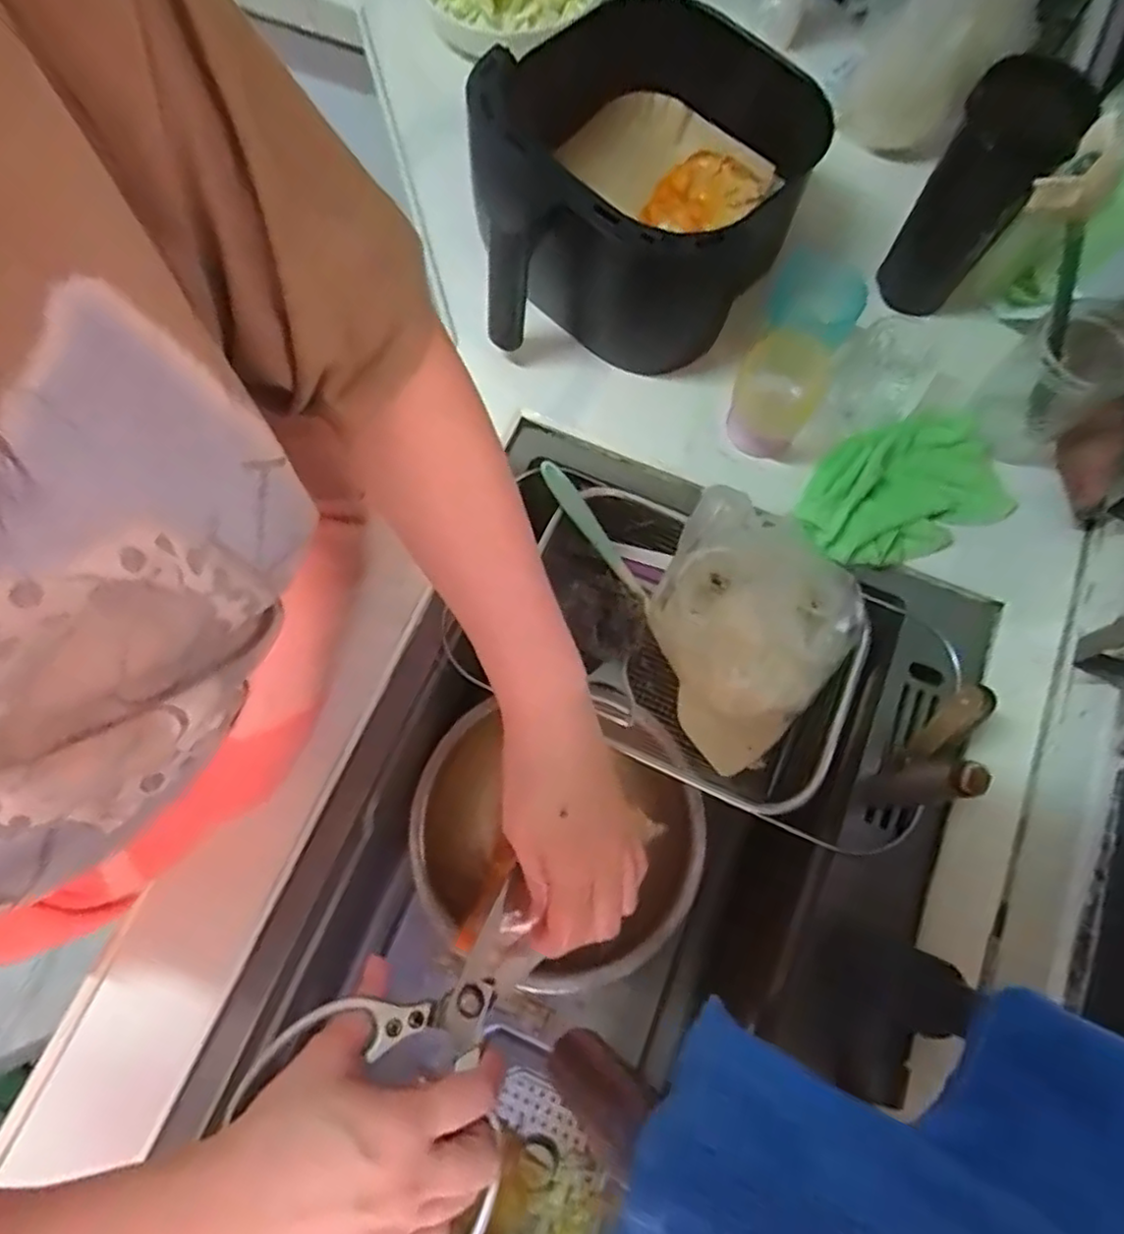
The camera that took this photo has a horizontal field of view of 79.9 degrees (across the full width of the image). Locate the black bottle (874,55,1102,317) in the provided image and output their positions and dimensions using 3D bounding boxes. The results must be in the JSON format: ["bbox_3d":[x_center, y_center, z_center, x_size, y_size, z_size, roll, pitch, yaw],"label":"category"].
[{"bbox_3d":[0.335,-0.341,0.545,0.075,0.179,0.090,39,77,10],"label":"black bottle"}]

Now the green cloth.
[{"bbox_3d":[0.292,-0.108,0.573,0.173,0.035,0.108,-26,76,-7],"label":"green cloth"}]

